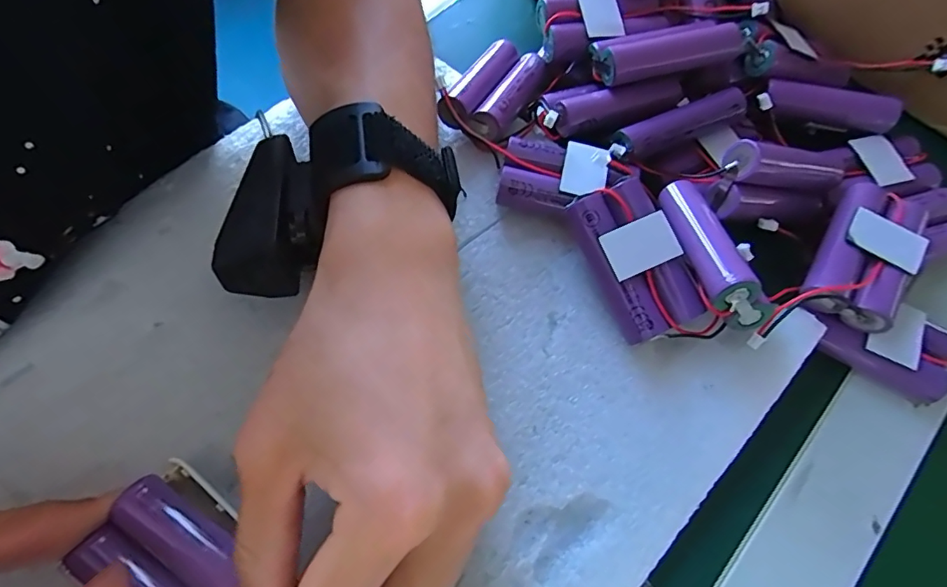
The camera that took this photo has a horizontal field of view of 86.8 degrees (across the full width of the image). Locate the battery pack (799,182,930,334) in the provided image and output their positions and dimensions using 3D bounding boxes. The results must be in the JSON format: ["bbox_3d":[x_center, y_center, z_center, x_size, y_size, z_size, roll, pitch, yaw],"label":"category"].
[{"bbox_3d":[0.175,-0.017,0.220,0.042,0.021,0.073,34,70,12],"label":"battery pack"}]

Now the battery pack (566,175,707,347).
[{"bbox_3d":[0.069,-0.015,0.213,0.033,0.017,0.063,-18,69,-9],"label":"battery pack"}]

